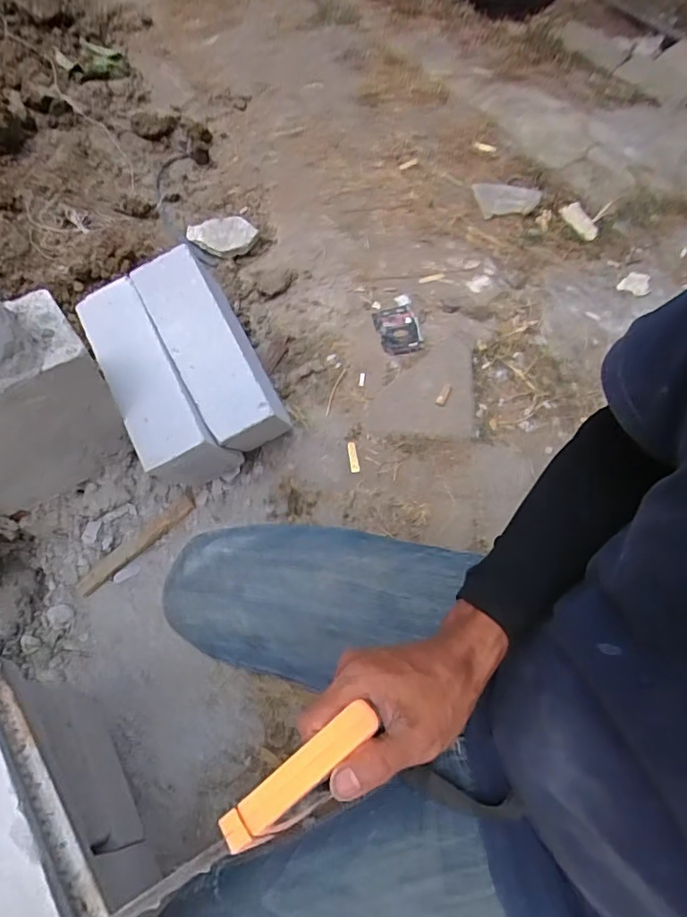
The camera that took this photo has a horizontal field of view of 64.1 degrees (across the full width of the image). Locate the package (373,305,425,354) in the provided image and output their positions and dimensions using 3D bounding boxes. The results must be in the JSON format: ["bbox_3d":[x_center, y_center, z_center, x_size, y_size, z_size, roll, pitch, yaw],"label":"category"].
[{"bbox_3d":[0.109,-0.256,1.087,0.081,0.010,0.114,-8,63,-9],"label":"package"}]

